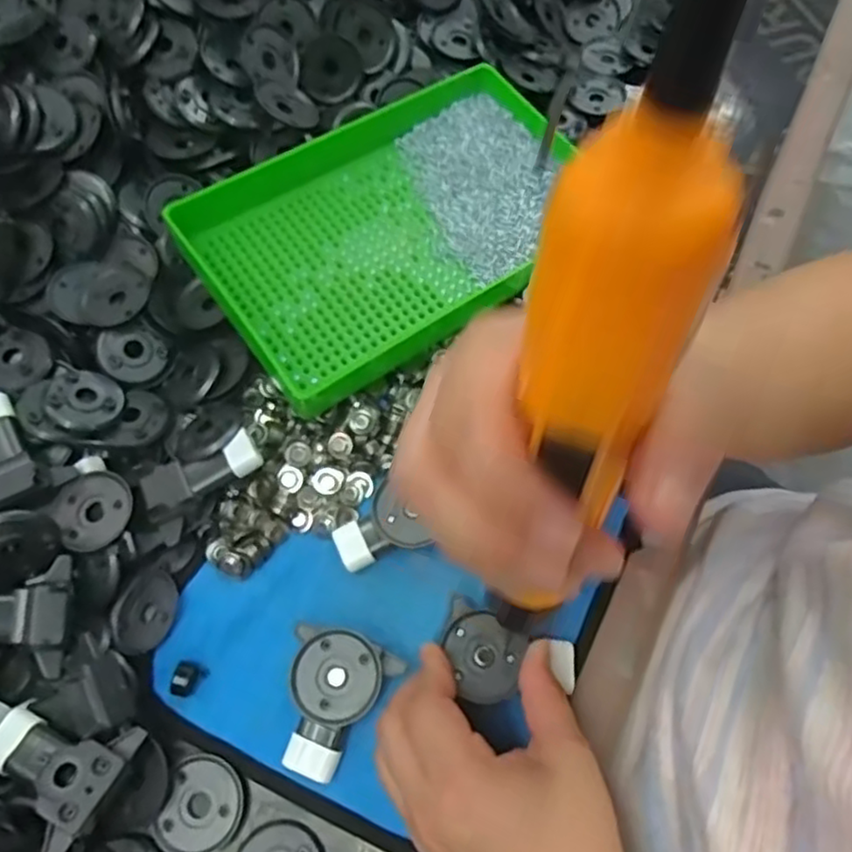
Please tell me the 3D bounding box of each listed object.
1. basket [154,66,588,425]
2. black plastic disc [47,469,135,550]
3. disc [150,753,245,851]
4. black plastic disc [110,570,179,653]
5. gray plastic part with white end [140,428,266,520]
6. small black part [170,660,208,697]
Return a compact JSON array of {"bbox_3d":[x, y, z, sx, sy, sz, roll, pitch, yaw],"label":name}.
[{"bbox_3d":[-0.018,-0.133,0.428,0.241,0.038,0.167,-34,70,-14],"label":"basket"},{"bbox_3d":[-0.175,0.043,0.366,0.039,0.004,0.041,0,65,0],"label":"black plastic disc"},{"bbox_3d":[-0.107,0.180,0.328,0.039,0.004,0.041,0,65,0],"label":"disc"},{"bbox_3d":[-0.146,0.098,0.363,0.039,0.008,0.040,35,78,35],"label":"black plastic disc"},{"bbox_3d":[-0.120,0.026,0.371,0.062,0.013,0.025,-27,68,-11],"label":"gray plastic part with white end"},{"bbox_3d":[-0.119,0.126,0.346,0.013,0.014,0.016,17,67,8],"label":"small black part"}]

